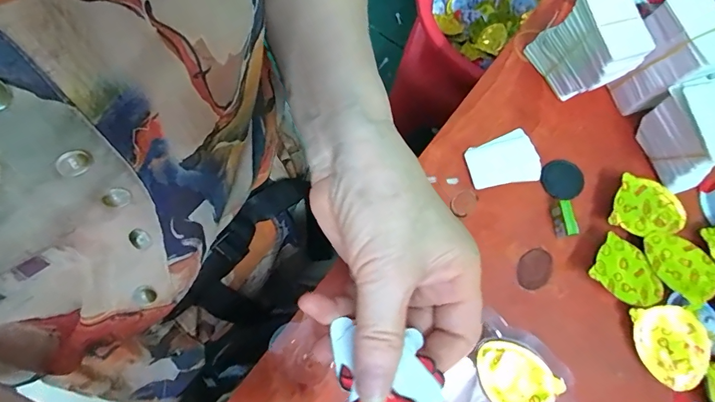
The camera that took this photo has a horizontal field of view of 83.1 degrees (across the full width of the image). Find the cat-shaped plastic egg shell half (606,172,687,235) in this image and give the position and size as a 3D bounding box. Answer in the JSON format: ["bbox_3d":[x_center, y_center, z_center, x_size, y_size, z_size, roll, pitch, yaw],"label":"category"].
[{"bbox_3d":[0.207,0.006,0.286,0.048,0.013,0.038,20,76,5],"label":"cat-shaped plastic egg shell half"}]

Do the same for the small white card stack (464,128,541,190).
[{"bbox_3d":[0.112,-0.030,0.309,0.054,0.004,0.040,-20,76,-5],"label":"small white card stack"}]

